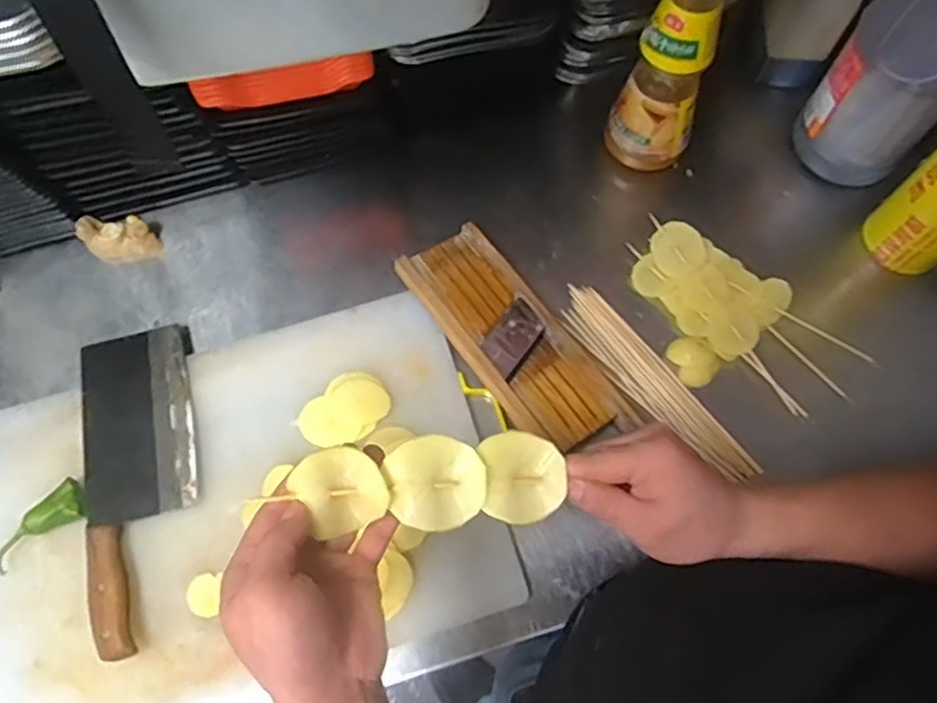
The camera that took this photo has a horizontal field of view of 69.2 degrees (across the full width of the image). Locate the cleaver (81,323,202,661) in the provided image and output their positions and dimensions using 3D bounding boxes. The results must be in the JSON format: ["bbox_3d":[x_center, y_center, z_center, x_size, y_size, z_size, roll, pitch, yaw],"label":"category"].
[{"bbox_3d":[-0.309,0.115,0.640,0.106,0.032,0.300,-15,71,-5],"label":"cleaver"}]

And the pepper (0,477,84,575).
[{"bbox_3d":[-0.391,0.165,0.627,0.035,0.031,0.097,38,75,13],"label":"pepper"}]

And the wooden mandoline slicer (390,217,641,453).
[{"bbox_3d":[0.042,-0.013,0.689,0.108,0.025,0.261,-32,71,-24],"label":"wooden mandoline slicer"}]

